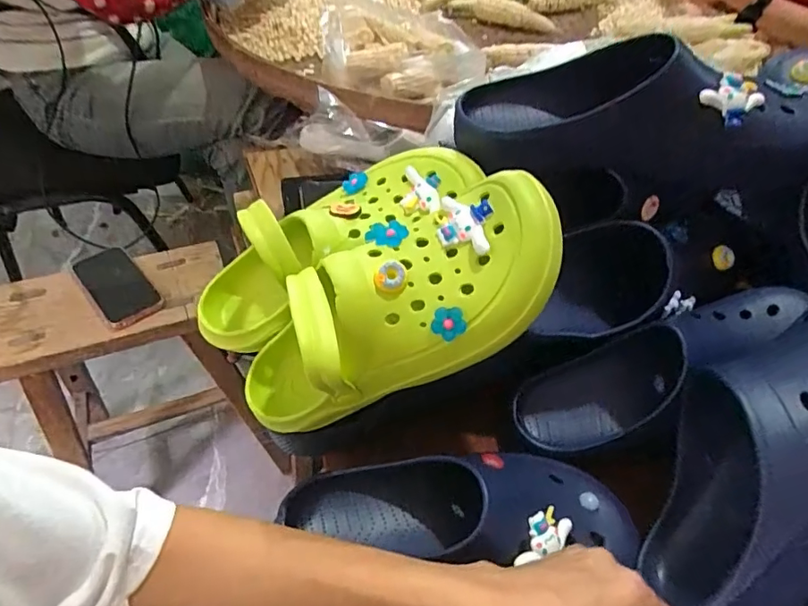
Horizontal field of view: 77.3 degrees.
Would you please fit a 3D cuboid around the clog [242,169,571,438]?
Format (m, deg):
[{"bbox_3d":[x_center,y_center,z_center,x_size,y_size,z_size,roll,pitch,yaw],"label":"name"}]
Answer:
[{"bbox_3d":[-0.022,0.010,0.383,0.297,0.112,0.110,-33,48,20],"label":"clog"}]

